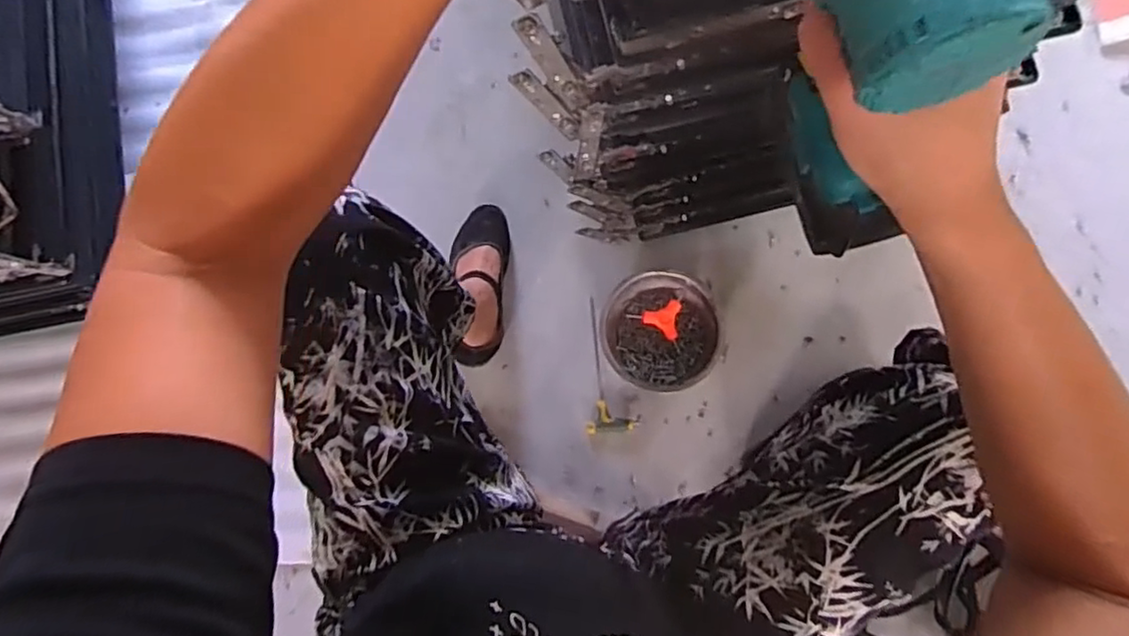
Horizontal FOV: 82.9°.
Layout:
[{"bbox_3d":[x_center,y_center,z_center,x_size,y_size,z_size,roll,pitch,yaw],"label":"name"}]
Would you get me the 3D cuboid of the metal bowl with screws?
[{"bbox_3d":[0.147,0.021,0.973,0.172,0.045,0.171,0,81,3],"label":"metal bowl with screws"}]

